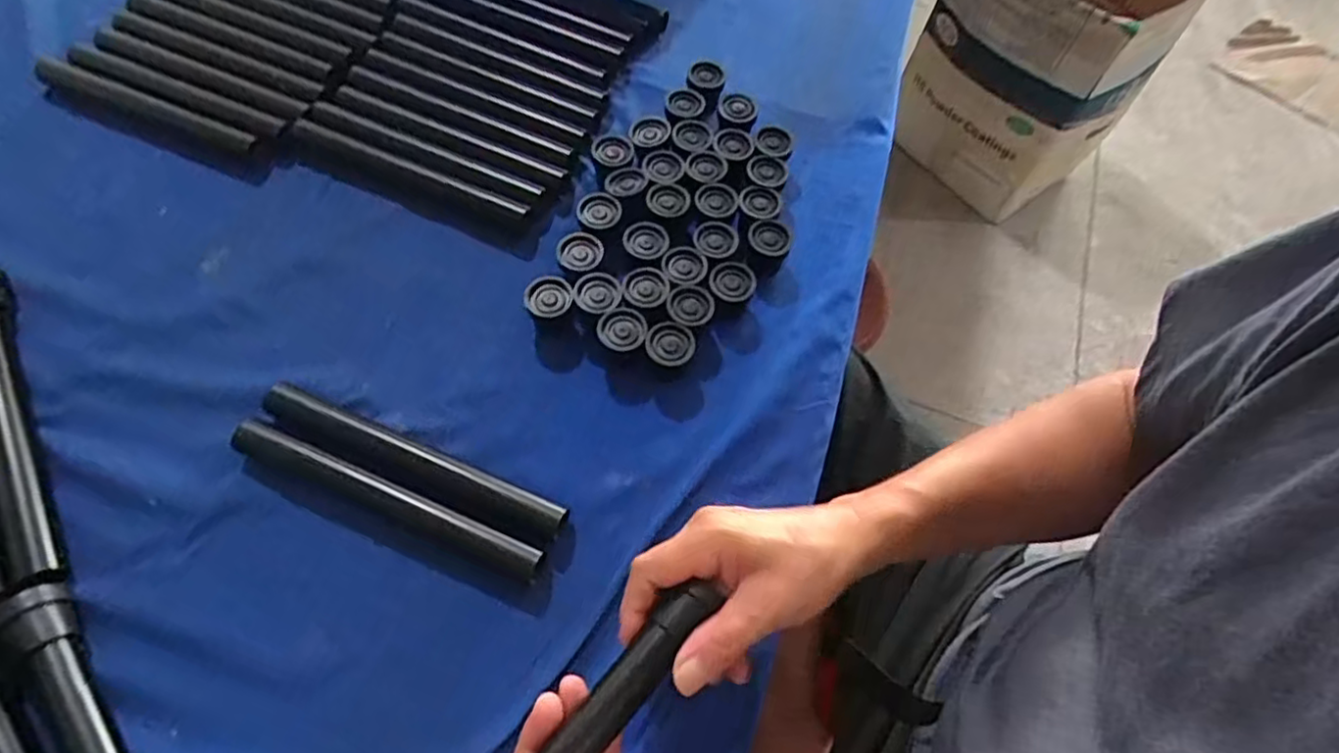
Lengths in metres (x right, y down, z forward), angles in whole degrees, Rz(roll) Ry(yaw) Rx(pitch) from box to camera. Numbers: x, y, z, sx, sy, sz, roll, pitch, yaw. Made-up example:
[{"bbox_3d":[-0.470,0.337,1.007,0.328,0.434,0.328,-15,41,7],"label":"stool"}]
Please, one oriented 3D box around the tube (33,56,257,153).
[{"bbox_3d":[-0.440,-0.226,0.554,0.204,0.021,0.022,20,63,6],"label":"tube"}]

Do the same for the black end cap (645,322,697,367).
[{"bbox_3d":[0.000,-0.020,0.479,0.035,0.030,0.031,-1,62,-5],"label":"black end cap"}]

